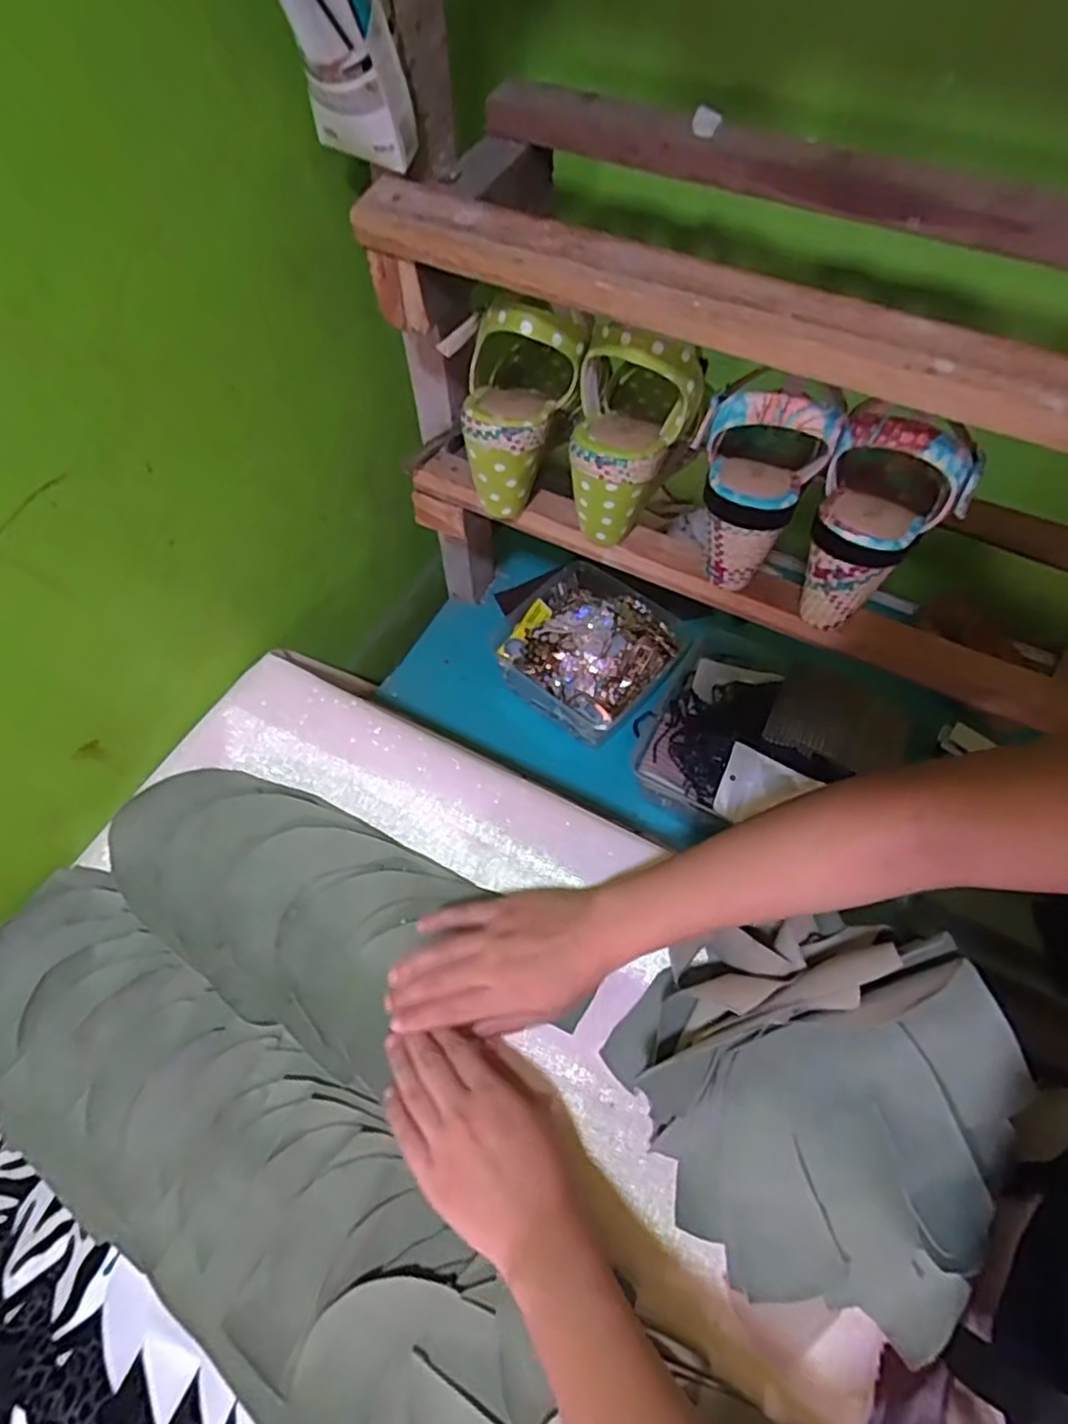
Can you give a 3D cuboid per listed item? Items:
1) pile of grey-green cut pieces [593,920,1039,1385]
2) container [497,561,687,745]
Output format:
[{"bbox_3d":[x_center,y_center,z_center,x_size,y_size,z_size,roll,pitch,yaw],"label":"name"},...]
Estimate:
[{"bbox_3d":[0.173,0.223,0.399,0.222,0.108,0.199,40,68,21],"label":"pile of grey-green cut pieces"},{"bbox_3d":[0.057,-0.069,0.715,0.166,0.068,0.161,38,67,20],"label":"container"}]

